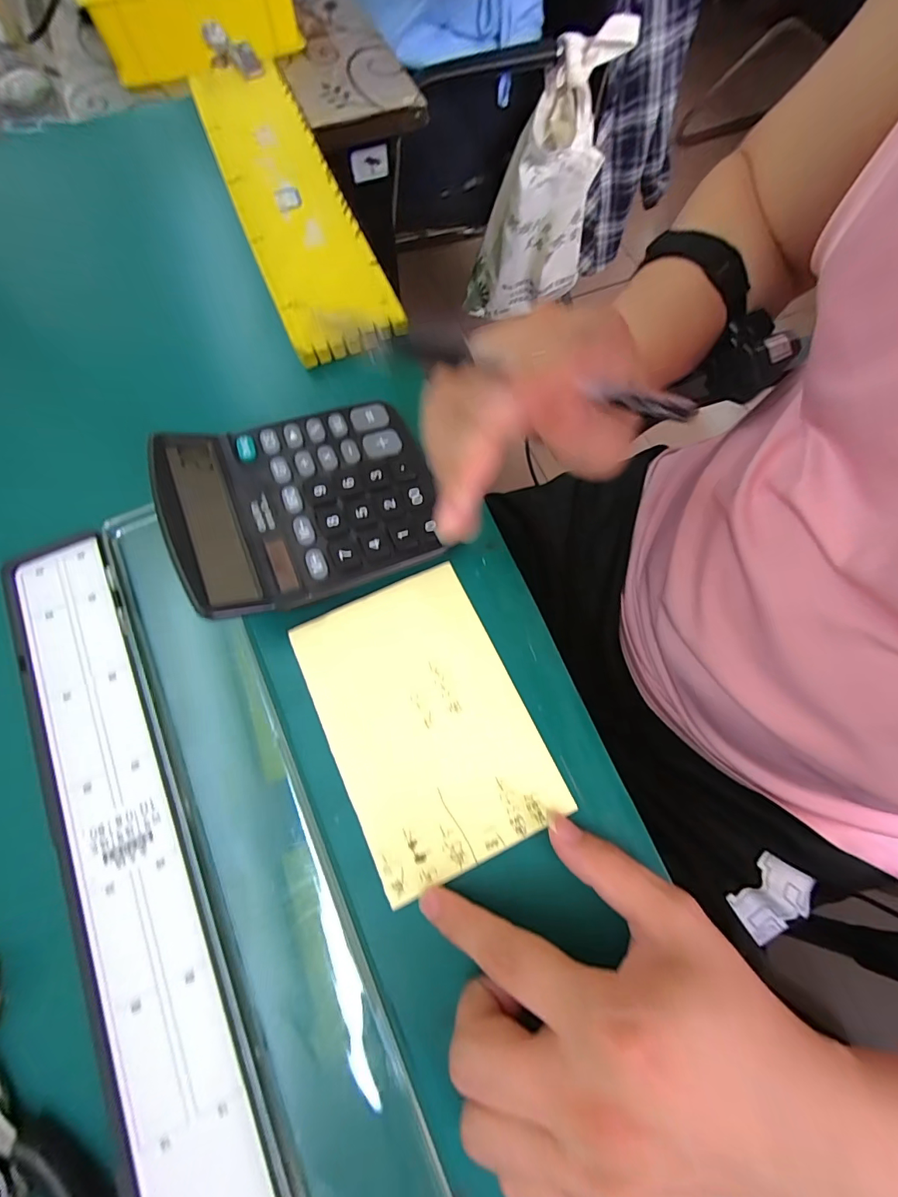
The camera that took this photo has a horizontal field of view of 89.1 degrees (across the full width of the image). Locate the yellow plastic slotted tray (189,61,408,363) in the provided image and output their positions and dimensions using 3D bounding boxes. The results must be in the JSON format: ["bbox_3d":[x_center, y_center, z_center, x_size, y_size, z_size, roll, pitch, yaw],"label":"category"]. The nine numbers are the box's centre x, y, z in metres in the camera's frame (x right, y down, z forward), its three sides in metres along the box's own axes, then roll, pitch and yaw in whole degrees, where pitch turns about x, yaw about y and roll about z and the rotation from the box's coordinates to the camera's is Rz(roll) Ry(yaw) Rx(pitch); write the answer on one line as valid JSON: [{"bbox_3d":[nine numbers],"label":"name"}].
[{"bbox_3d":[-0.128,-0.318,0.361,0.080,0.012,0.323,-22,74,-7],"label":"yellow plastic slotted tray"}]

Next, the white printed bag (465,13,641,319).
[{"bbox_3d":[0.176,-0.758,0.887,0.242,0.422,0.101,-18,74,-6],"label":"white printed bag"}]

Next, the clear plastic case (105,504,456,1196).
[{"bbox_3d":[-0.084,0.138,0.220,0.054,0.022,0.451,-26,74,-8],"label":"clear plastic case"}]

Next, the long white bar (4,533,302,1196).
[{"bbox_3d":[-0.137,0.161,0.202,0.068,0.011,0.440,-25,74,-8],"label":"long white bar"}]

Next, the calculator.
[{"bbox_3d":[-0.080,-0.056,0.260,0.144,0.041,0.118,-23,74,-8],"label":"calculator"}]

